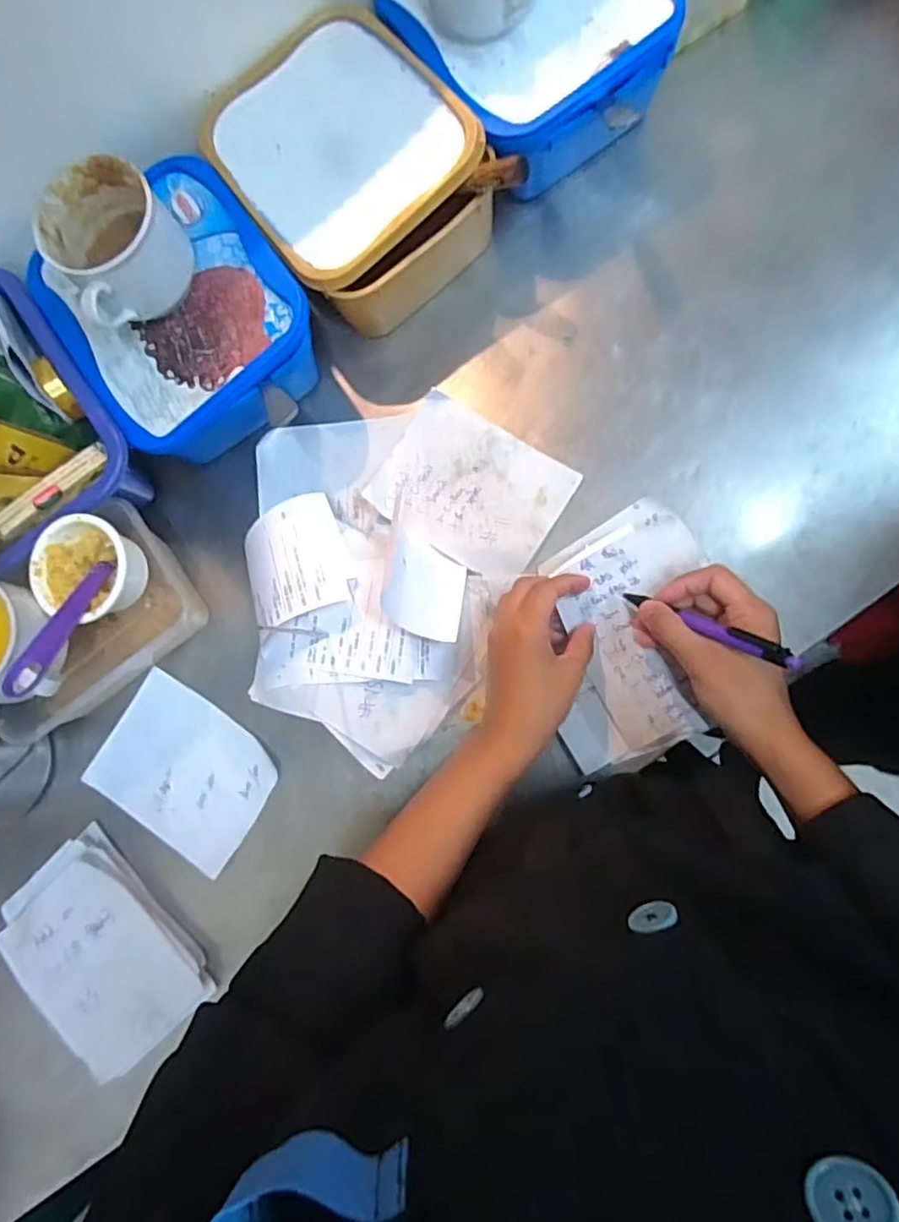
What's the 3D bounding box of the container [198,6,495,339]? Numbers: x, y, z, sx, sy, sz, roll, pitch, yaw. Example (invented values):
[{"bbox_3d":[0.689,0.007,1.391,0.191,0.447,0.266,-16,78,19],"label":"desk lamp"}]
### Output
[{"bbox_3d":[-0.075,-0.336,0.503,0.165,0.083,0.214,-35,80,2],"label":"container"}]

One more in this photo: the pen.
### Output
[{"bbox_3d":[0.161,0.008,0.411,0.011,0.011,0.134,-57,38,-2],"label":"pen"}]

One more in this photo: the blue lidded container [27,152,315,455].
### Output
[{"bbox_3d":[-0.201,-0.222,0.511,0.168,0.082,0.217,-37,80,2],"label":"blue lidded container"}]

